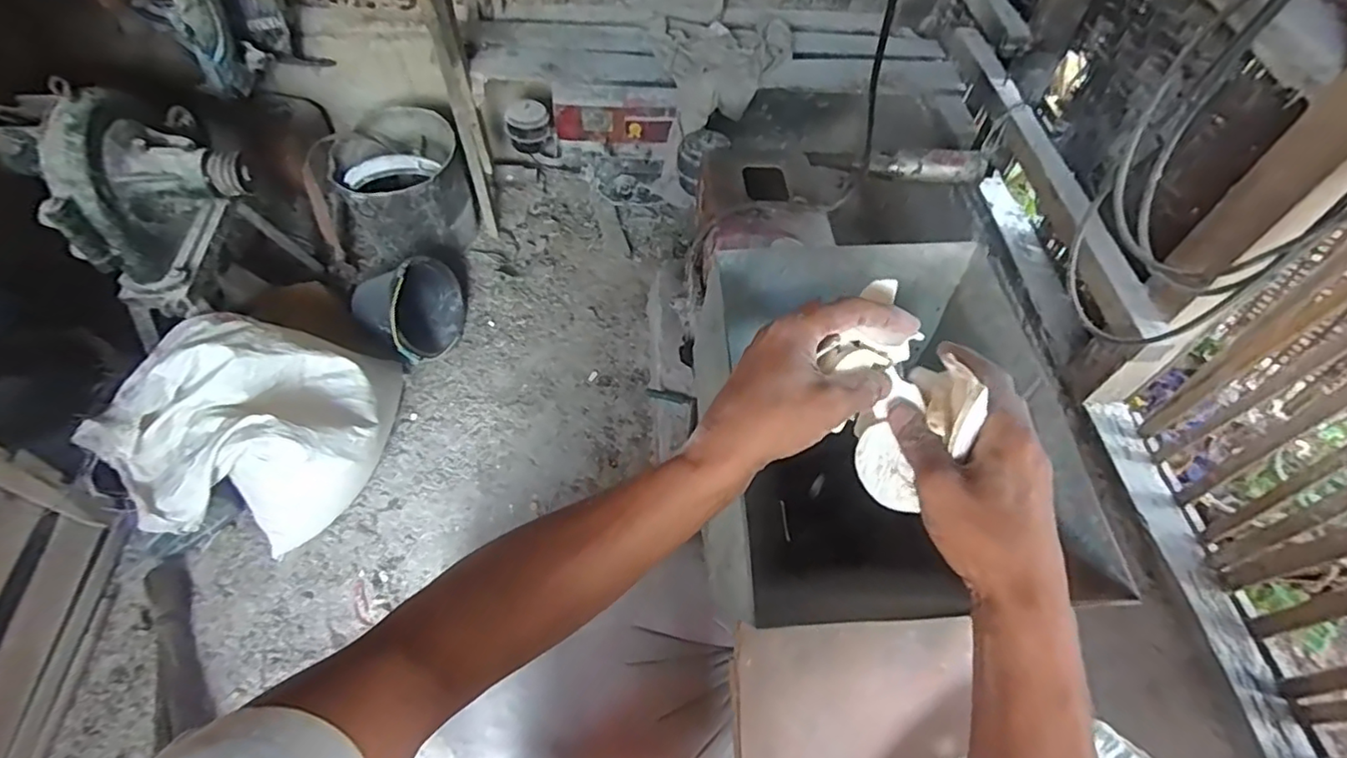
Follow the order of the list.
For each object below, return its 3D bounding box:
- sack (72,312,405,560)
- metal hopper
[{"bbox_3d":[-1.034,0.121,1.479,0.595,0.365,0.462,-9,58,-8],"label":"sack"},{"bbox_3d":[0.151,0.071,0.528,0.214,0.256,0.277,-3,57,-4],"label":"metal hopper"}]

